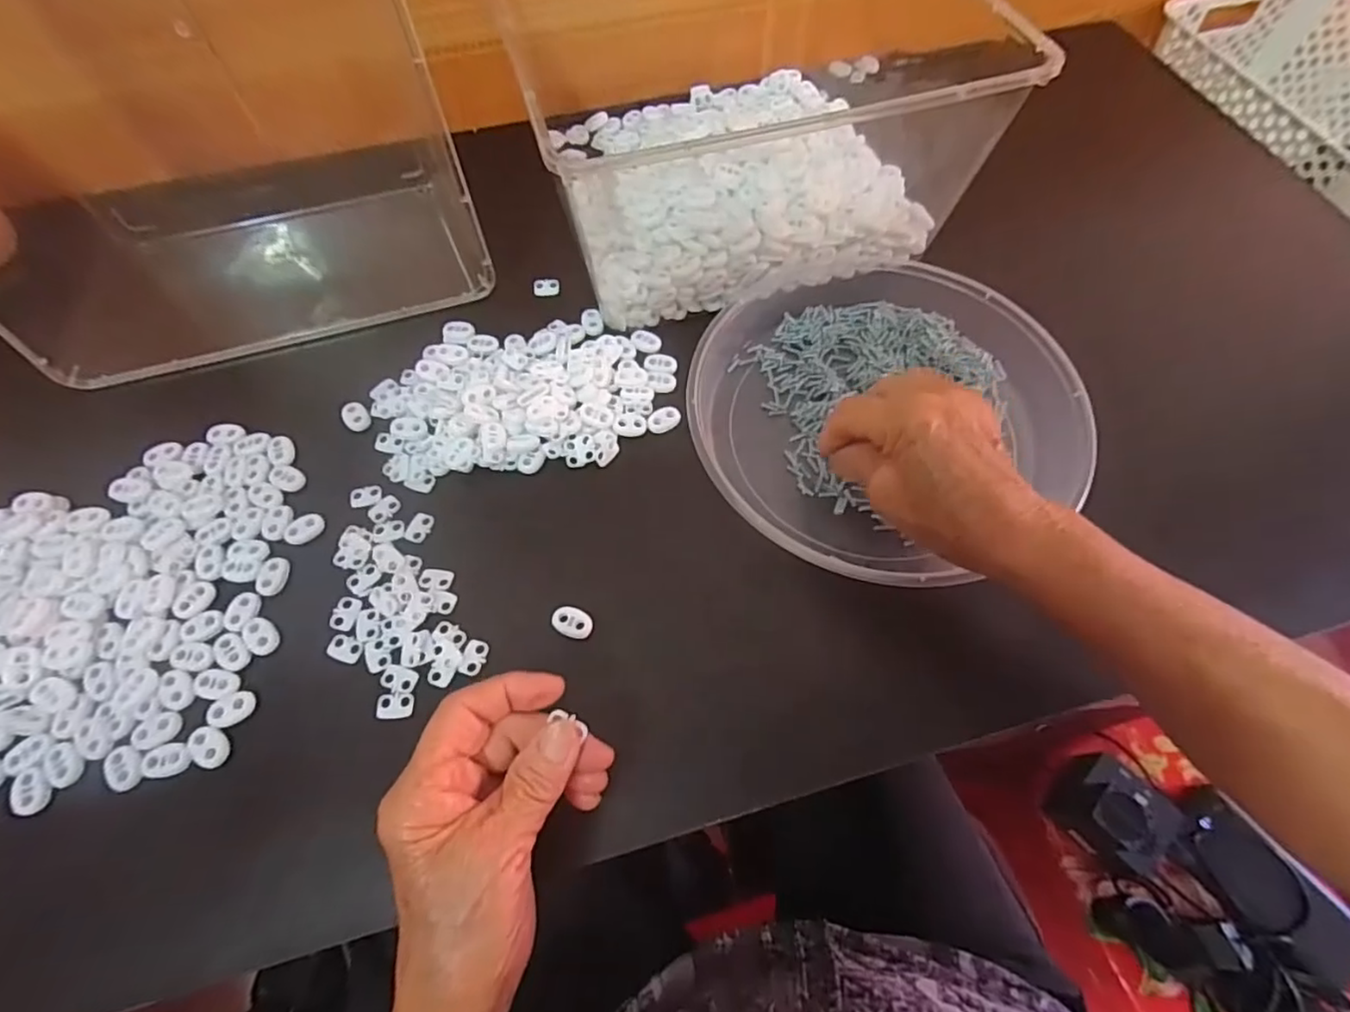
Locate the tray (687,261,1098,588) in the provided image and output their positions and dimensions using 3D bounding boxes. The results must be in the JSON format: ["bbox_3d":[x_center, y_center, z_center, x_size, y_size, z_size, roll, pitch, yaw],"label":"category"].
[{"bbox_3d":[0.129,-0.068,0.387,0.230,0.046,0.240,0,63,0],"label":"tray"}]

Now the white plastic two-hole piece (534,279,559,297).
[{"bbox_3d":[-0.096,-0.164,0.461,0.019,0.005,0.015,-8,63,-3],"label":"white plastic two-hole piece"}]

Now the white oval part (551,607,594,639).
[{"bbox_3d":[-0.057,0.064,0.339,0.023,0.004,0.015,20,65,10],"label":"white oval part"}]

